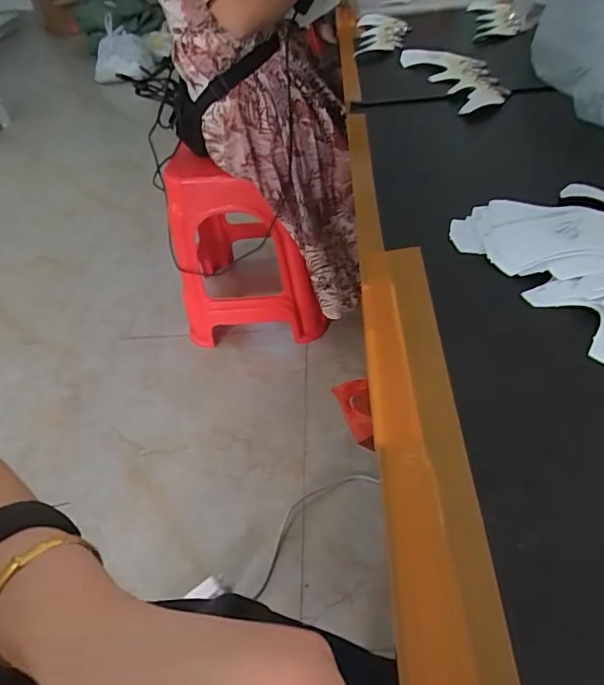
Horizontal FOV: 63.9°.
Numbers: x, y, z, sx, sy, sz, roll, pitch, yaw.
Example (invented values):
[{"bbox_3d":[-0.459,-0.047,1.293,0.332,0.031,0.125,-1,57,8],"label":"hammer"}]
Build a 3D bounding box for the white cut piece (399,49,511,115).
[{"bbox_3d":[0.193,-0.335,0.614,0.110,0.018,0.195,2,48,1],"label":"white cut piece"}]

